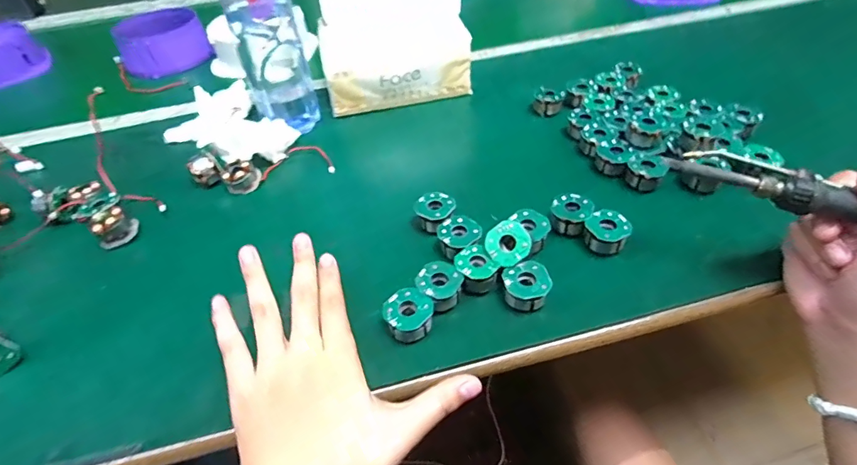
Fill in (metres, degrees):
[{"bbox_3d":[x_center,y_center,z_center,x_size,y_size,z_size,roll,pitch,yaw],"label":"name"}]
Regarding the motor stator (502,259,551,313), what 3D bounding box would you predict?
[{"bbox_3d":[0.067,0.039,0.307,0.031,0.026,0.033,10,48,13],"label":"motor stator"}]

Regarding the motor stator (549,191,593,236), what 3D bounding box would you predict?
[{"bbox_3d":[0.112,-0.015,0.349,0.030,0.020,0.031,17,50,20],"label":"motor stator"}]

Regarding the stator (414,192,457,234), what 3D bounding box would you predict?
[{"bbox_3d":[0.006,-0.017,0.359,0.032,0.016,0.031,8,48,11],"label":"stator"}]

